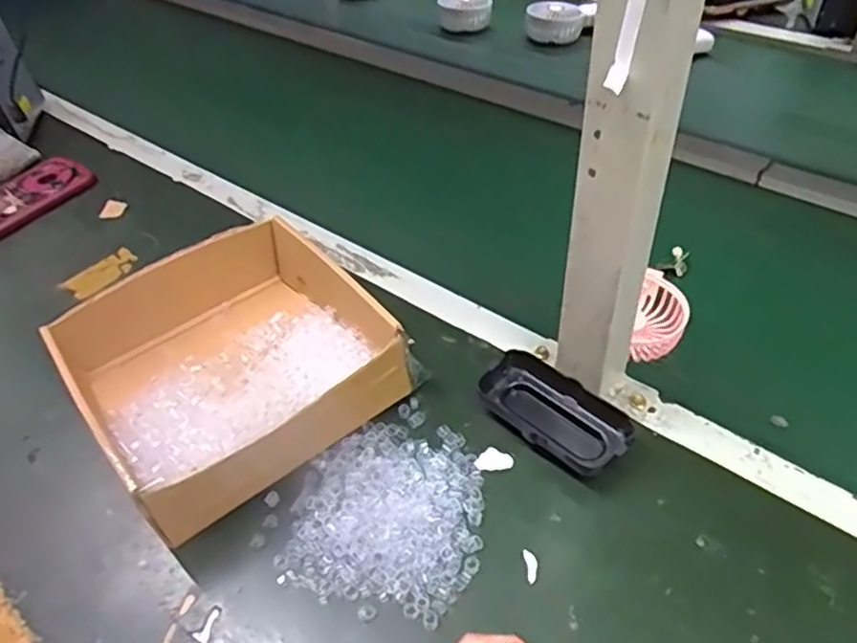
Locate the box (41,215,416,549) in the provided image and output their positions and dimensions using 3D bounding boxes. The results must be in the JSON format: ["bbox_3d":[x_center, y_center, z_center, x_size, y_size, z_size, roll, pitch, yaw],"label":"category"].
[{"bbox_3d":[-0.147,0.024,0.509,0.203,0.059,0.203,-30,50,-24],"label":"box"}]

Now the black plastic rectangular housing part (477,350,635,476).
[{"bbox_3d":[0.089,0.066,0.481,0.056,0.028,0.106,-33,51,-26],"label":"black plastic rectangular housing part"}]

